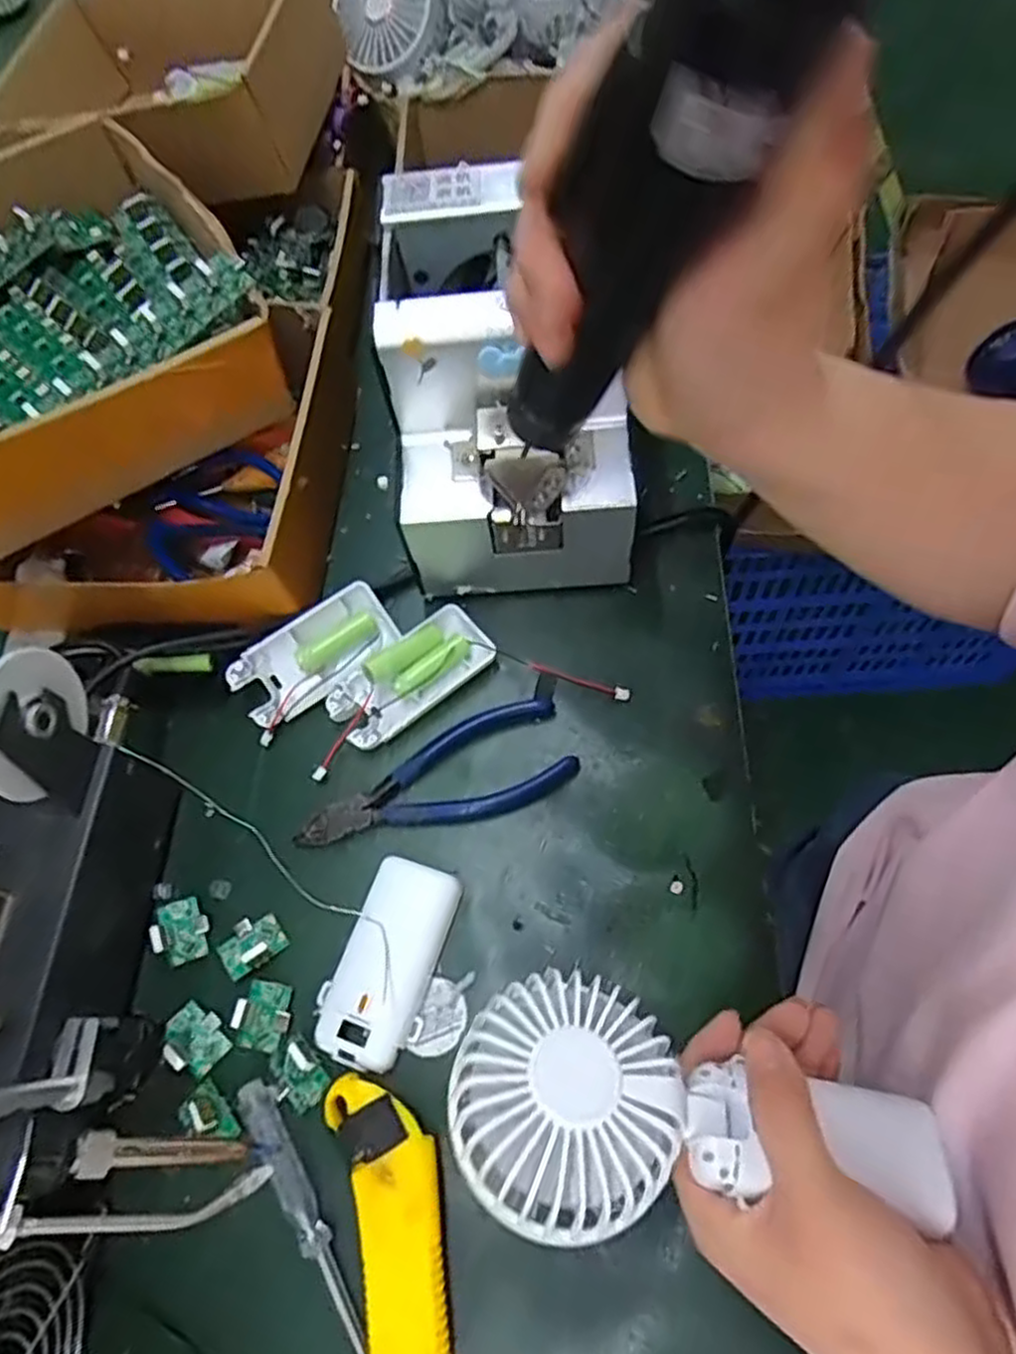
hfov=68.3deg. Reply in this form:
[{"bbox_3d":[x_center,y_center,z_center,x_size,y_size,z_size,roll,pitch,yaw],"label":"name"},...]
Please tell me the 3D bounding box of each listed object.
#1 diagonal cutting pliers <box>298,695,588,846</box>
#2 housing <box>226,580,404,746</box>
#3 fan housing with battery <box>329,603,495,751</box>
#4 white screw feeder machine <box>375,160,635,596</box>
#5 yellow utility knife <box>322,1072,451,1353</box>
[{"bbox_3d":[-0.039,0.056,0.397,0.147,0.009,0.056,-20,64,-3],"label":"diagonal cutting pliers"},{"bbox_3d":[-0.110,-0.012,0.428,0.095,0.025,0.049,-34,66,-10],"label":"housing"},{"bbox_3d":[-0.055,-0.002,0.419,0.093,0.023,0.045,-38,67,-11],"label":"fan housing with battery"},{"bbox_3d":[0.002,-0.154,0.417,0.122,0.152,0.166,-4,65,5],"label":"white screw feeder machine"},{"bbox_3d":[-0.041,0.249,0.304,0.041,0.018,0.158,-17,64,-1],"label":"yellow utility knife"}]

